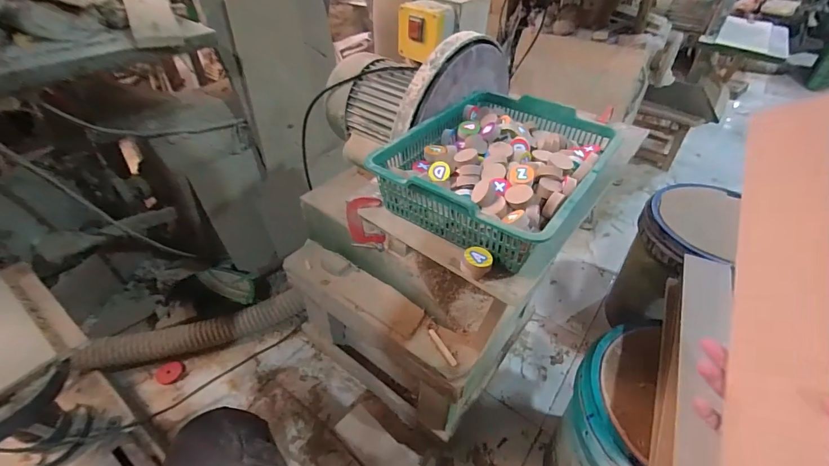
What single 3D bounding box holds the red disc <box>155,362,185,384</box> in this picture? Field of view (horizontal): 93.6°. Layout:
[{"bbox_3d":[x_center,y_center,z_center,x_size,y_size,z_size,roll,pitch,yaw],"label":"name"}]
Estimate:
[{"bbox_3d":[-0.611,0.348,0.972,0.048,0.013,0.059,20,46,20],"label":"red disc"}]

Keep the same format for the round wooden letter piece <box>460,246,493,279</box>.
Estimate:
[{"bbox_3d":[0.068,0.033,0.429,0.032,0.025,0.028,11,43,10],"label":"round wooden letter piece"}]

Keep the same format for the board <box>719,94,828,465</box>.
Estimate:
[{"bbox_3d":[0.314,0.075,0.335,0.013,0.068,0.428,26,73,-29],"label":"board"}]

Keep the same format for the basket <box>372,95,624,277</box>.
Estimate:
[{"bbox_3d":[0.112,-0.088,0.515,0.230,0.077,0.296,27,48,25],"label":"basket"}]

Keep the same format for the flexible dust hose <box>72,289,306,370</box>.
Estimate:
[{"bbox_3d":[-0.531,0.244,0.991,0.499,0.105,0.070,-18,46,-19],"label":"flexible dust hose"}]

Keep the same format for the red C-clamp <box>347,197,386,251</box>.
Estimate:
[{"bbox_3d":[-0.067,-0.009,0.547,0.048,0.097,0.016,-4,42,-7],"label":"red C-clamp"}]

